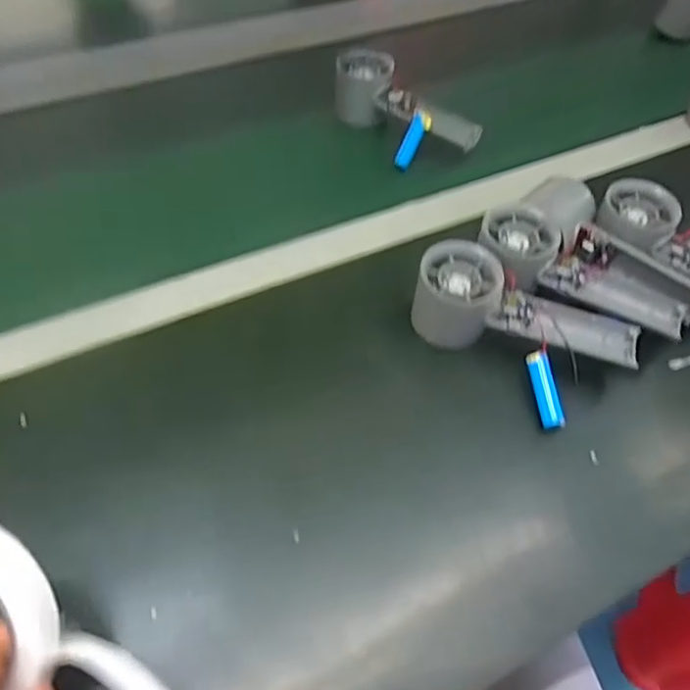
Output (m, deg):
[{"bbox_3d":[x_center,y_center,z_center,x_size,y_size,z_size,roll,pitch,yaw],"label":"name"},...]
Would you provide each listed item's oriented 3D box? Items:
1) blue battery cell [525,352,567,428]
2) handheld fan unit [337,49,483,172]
[{"bbox_3d":[0.138,0.031,0.409,0.014,0.010,0.053,-6,72,-9],"label":"blue battery cell"},{"bbox_3d":[0.052,-0.224,0.573,0.056,0.050,0.164,-29,59,-24],"label":"handheld fan unit"}]

